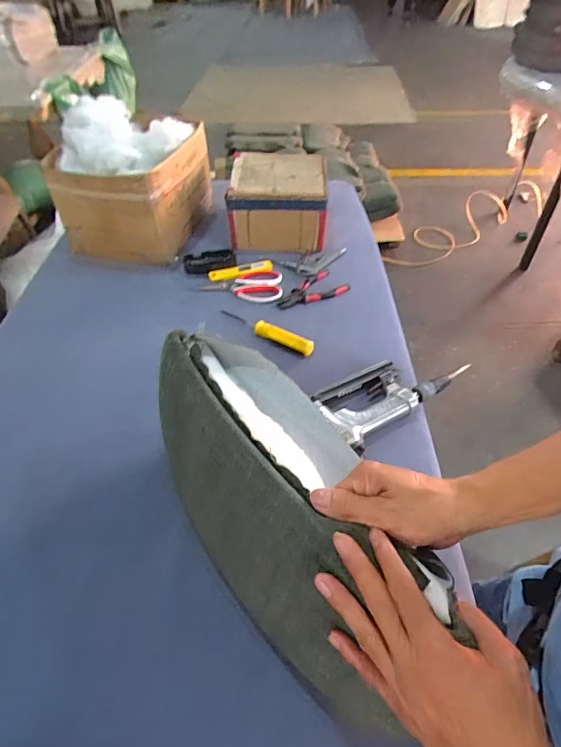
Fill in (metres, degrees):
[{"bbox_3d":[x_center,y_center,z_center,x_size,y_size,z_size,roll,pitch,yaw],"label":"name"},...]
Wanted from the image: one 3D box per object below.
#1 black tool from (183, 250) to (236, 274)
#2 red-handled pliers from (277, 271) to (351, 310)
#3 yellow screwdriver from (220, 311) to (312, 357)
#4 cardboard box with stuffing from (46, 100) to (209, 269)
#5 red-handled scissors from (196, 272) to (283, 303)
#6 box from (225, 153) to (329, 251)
[{"bbox_3d":[-0.153,-0.243,0.939,0.110,0.016,0.064,-11,48,-9],"label":"black tool"},{"bbox_3d":[0.063,-0.160,0.868,0.152,0.011,0.077,-33,54,-26],"label":"red-handled pliers"},{"bbox_3d":[-0.028,-0.081,0.783,0.196,0.021,0.028,27,53,24],"label":"yellow screwdriver"},{"bbox_3d":[-0.324,-0.436,0.962,0.254,0.247,0.284,9,48,9],"label":"cardboard box with stuffing"},{"bbox_3d":[-0.079,-0.180,0.895,0.163,0.012,0.094,-2,47,0],"label":"red-handled scissors"},{"bbox_3d":[-0.005,-0.399,1.006,0.206,0.136,0.210,0,47,2],"label":"box"}]

